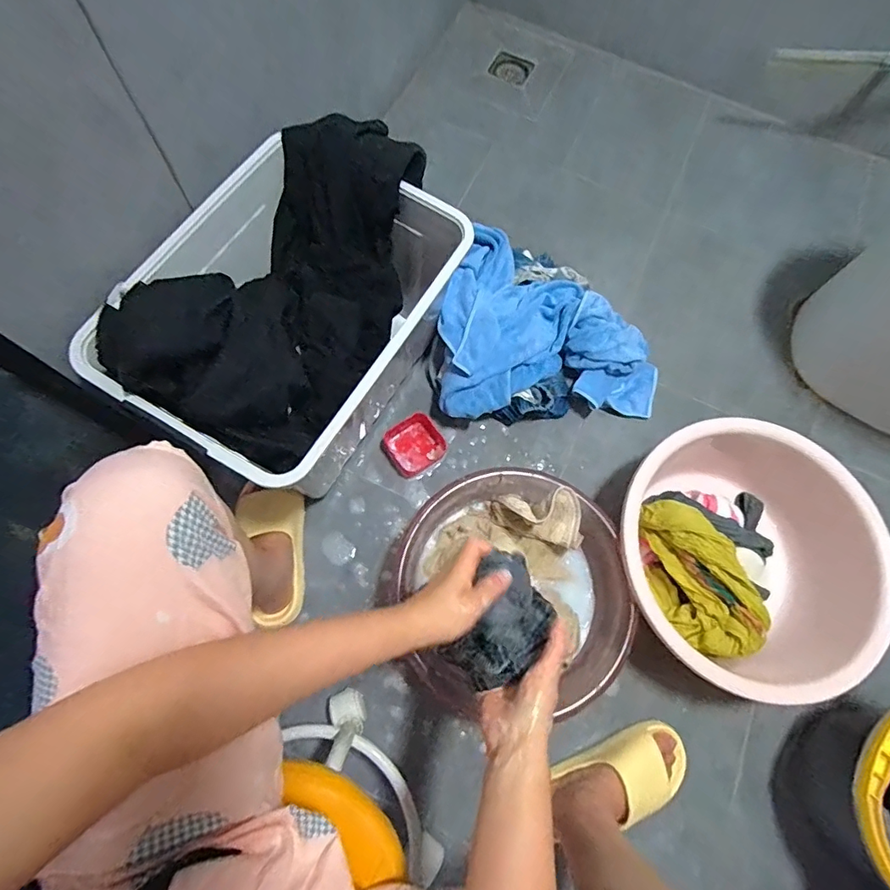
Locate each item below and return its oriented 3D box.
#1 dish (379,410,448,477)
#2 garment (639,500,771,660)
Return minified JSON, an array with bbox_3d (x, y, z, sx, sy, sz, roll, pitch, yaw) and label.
[{"bbox_3d":[-0.055,0.000,0.874,0.099,0.036,0.093,-33,77,-13],"label":"dish"},{"bbox_3d":[0.392,0.208,0.776,0.129,0.094,0.249,-24,75,-11],"label":"garment"}]

